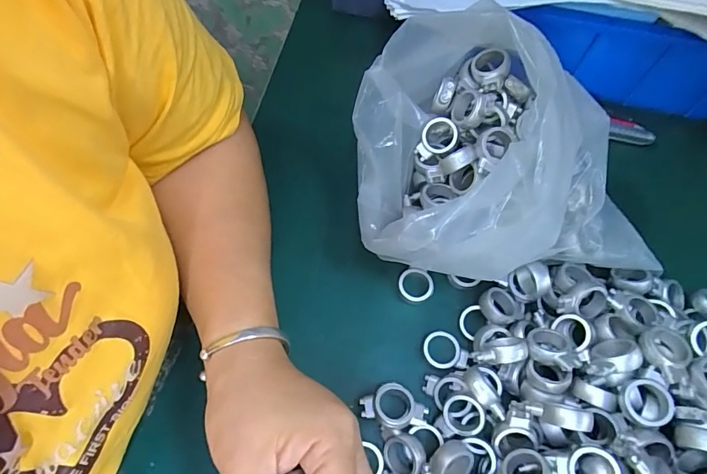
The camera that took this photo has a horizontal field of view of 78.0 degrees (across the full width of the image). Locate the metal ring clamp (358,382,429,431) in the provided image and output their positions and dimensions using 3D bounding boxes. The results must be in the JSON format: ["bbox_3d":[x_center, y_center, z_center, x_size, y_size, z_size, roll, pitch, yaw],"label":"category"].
[{"bbox_3d":[0.026,0.110,0.284,0.042,0.020,0.027,11,65,5],"label":"metal ring clamp"}]

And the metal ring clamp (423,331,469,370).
[{"bbox_3d":[0.064,0.080,0.307,0.032,0.010,0.025,7,65,3],"label":"metal ring clamp"}]

